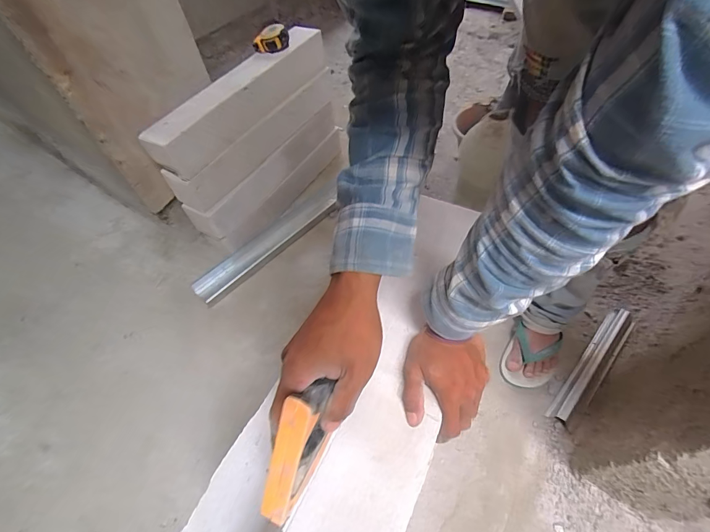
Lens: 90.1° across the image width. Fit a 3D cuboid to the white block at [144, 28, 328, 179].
[{"bbox_3d":[-0.283,-0.456,0.936,0.098,0.116,0.601,25,60,22],"label":"white block"}]

